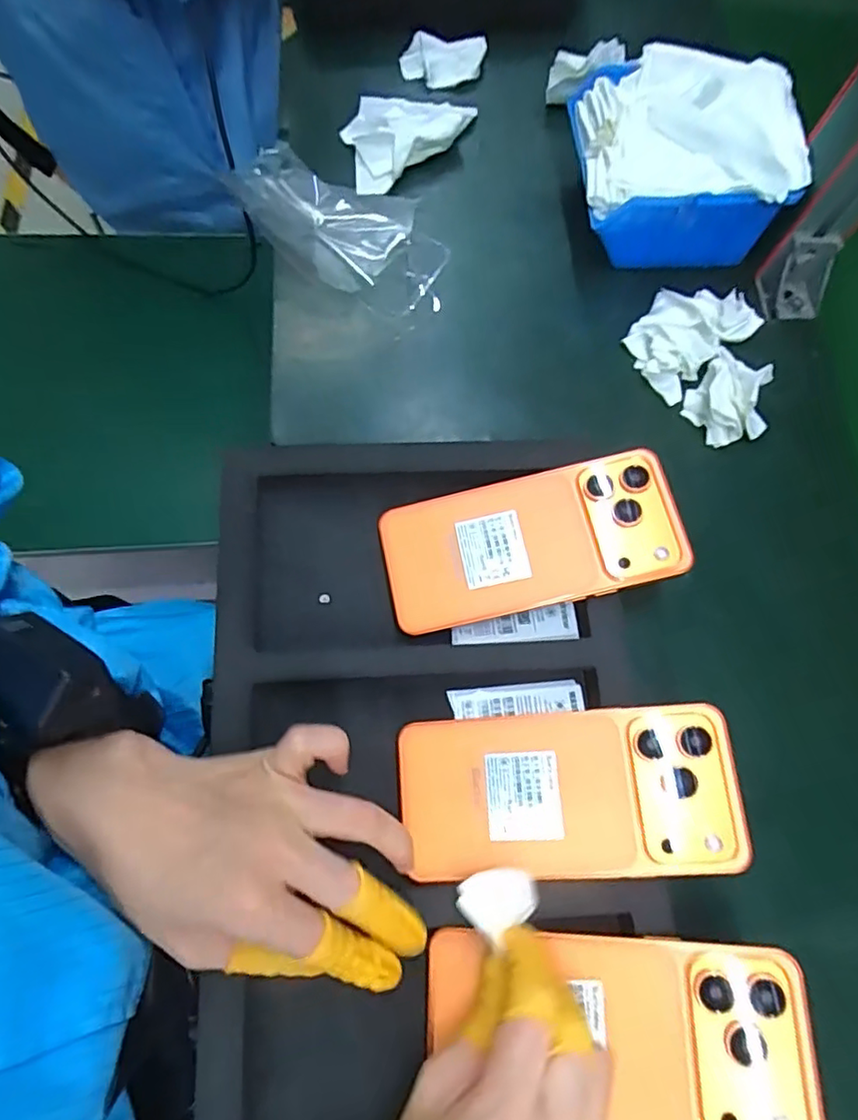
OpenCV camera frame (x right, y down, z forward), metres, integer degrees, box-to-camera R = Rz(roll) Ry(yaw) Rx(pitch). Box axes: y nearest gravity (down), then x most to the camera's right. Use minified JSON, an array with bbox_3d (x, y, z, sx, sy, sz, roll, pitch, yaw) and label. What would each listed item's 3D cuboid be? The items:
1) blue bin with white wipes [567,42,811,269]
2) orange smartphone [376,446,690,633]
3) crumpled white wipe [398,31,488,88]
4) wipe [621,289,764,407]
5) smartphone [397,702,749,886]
[{"bbox_3d":[0.173,-0.278,0.423,0.140,0.079,0.118,1,72,-5],"label":"blue bin with white wipes"},{"bbox_3d":[0.056,-0.011,0.337,0.162,0.006,0.076,-13,72,5],"label":"orange smartphone"},{"bbox_3d":[0.015,-0.410,0.491,0.070,0.029,0.032,-12,73,-5],"label":"crumpled white wipe"},{"bbox_3d":[0.179,-0.160,0.413,0.087,0.022,0.060,-40,77,-12],"label":"wipe"},{"bbox_3d":[0.067,0.115,0.296,0.158,0.005,0.077,-5,72,8],"label":"smartphone"}]

